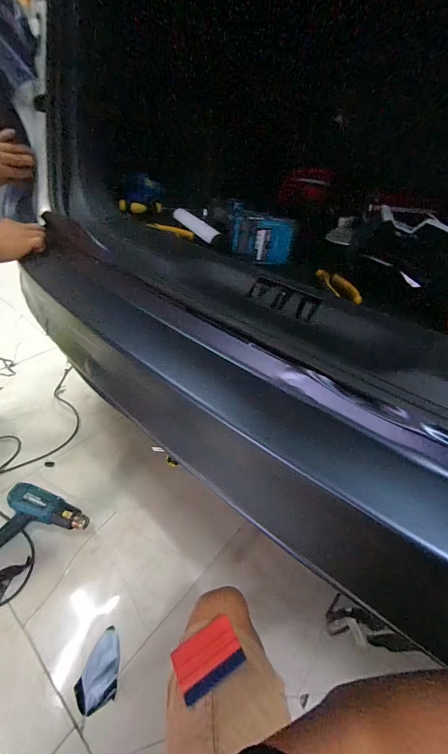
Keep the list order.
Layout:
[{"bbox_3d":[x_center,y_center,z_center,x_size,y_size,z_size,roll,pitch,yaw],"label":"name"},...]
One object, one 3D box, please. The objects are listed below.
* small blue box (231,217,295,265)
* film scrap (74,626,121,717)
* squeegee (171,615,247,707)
[{"bbox_3d":[0.071,-0.249,0.573,0.114,0.074,0.030,2,39,-6],"label":"small blue box"},{"bbox_3d":[-0.267,0.628,0.673,0.080,0.008,0.136,3,39,-5],"label":"film scrap"},{"bbox_3d":[-0.023,0.423,0.470,0.097,0.006,0.065,-19,38,-22],"label":"squeegee"}]

